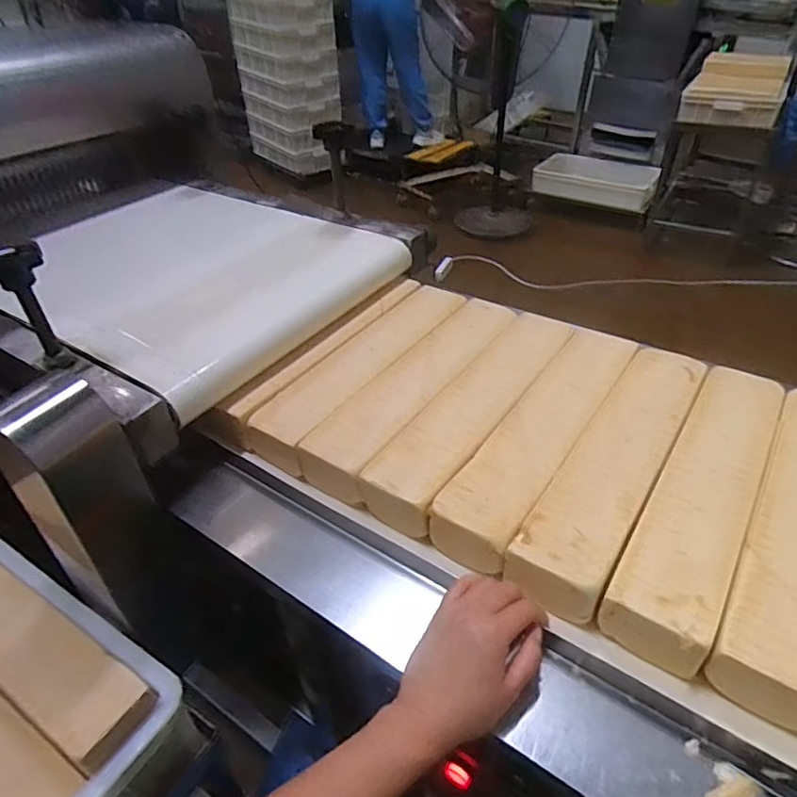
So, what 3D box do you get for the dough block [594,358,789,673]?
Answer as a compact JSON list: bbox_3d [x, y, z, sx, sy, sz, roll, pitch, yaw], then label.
[{"bbox_3d":[0.289,0.089,0.539,0.079,0.051,0.365,20,43,30],"label":"dough block"}]

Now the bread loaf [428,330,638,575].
[{"bbox_3d":[0.159,0.041,0.609,0.078,0.056,0.366,20,44,30],"label":"bread loaf"}]

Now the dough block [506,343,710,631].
[{"bbox_3d":[0.222,0.063,0.572,0.078,0.049,0.359,20,43,30],"label":"dough block"}]

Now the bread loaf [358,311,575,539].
[{"bbox_3d":[0.095,0.012,0.646,0.079,0.050,0.362,20,44,30],"label":"bread loaf"}]

